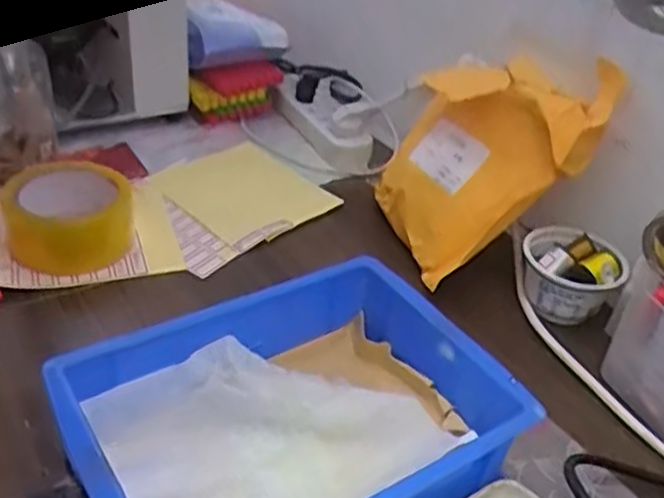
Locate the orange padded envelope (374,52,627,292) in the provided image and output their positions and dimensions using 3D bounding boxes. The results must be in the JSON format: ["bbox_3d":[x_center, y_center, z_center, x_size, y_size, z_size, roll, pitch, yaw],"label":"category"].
[{"bbox_3d":[0.126,-0.090,0.620,0.150,0.218,0.053,54,22,21],"label":"orange padded envelope"}]

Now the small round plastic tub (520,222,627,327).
[{"bbox_3d":[0.204,0.023,0.605,0.067,0.061,0.071,4,35,-3],"label":"small round plastic tub"}]

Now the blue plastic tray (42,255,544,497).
[{"bbox_3d":[-0.023,0.110,0.432,0.242,0.076,0.179,-18,41,-29],"label":"blue plastic tray"}]

